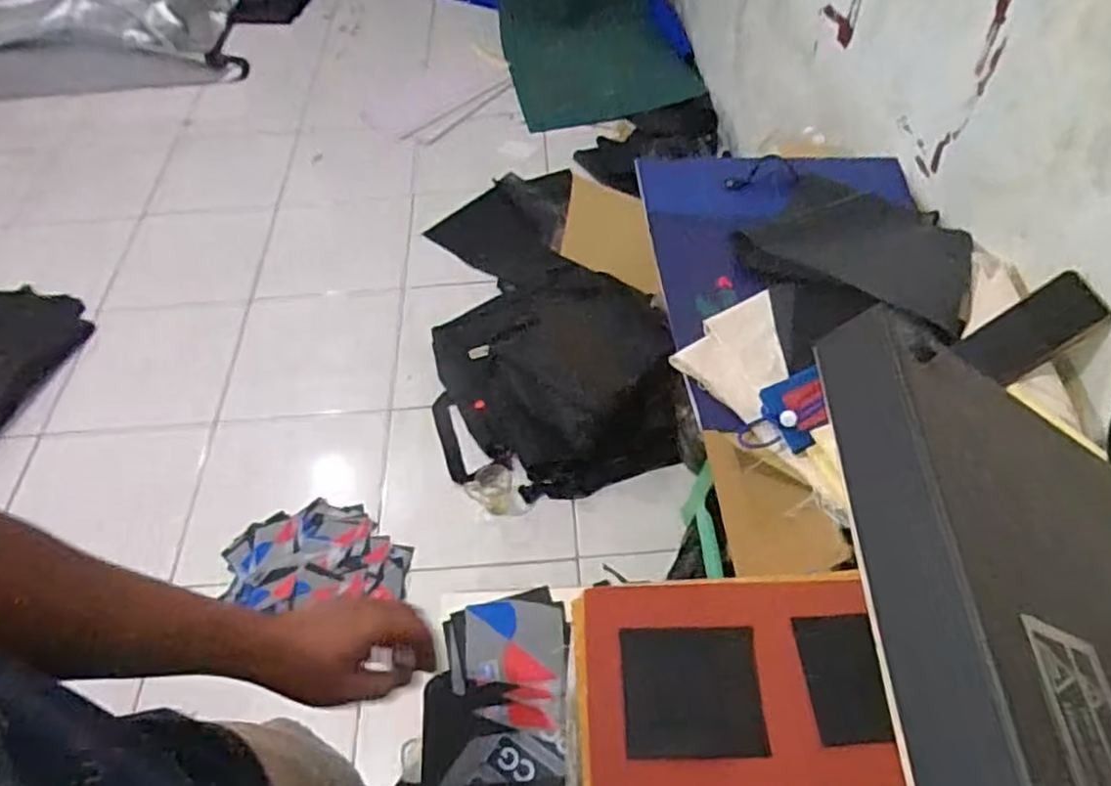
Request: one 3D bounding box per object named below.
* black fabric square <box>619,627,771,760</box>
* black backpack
[{"bbox_3d":[0.099,0.217,0.530,0.097,0.004,0.089,-4,57,5],"label":"black fabric square"},{"bbox_3d":[-0.012,-0.051,1.636,0.529,0.127,0.568,-11,53,-5],"label":"black backpack"}]

